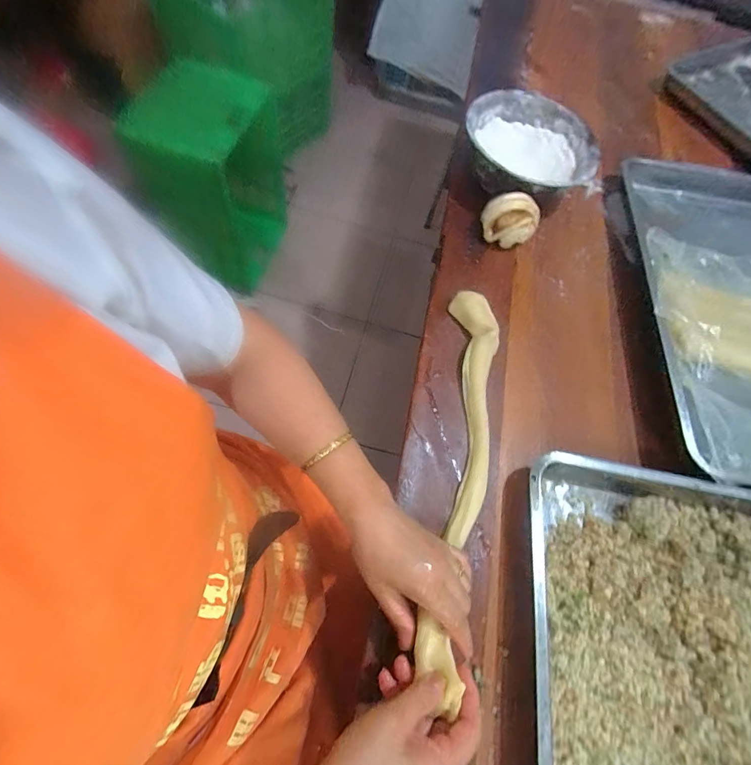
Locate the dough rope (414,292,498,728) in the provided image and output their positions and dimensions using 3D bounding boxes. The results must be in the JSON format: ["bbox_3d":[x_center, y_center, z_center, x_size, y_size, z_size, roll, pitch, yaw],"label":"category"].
[{"bbox_3d":[0.102,0.084,0.470,0.075,0.070,0.455,12,58,3],"label":"dough rope"}]

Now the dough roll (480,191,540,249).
[{"bbox_3d":[0.217,-0.255,0.649,0.085,0.062,0.062,-15,69,-16],"label":"dough roll"}]

